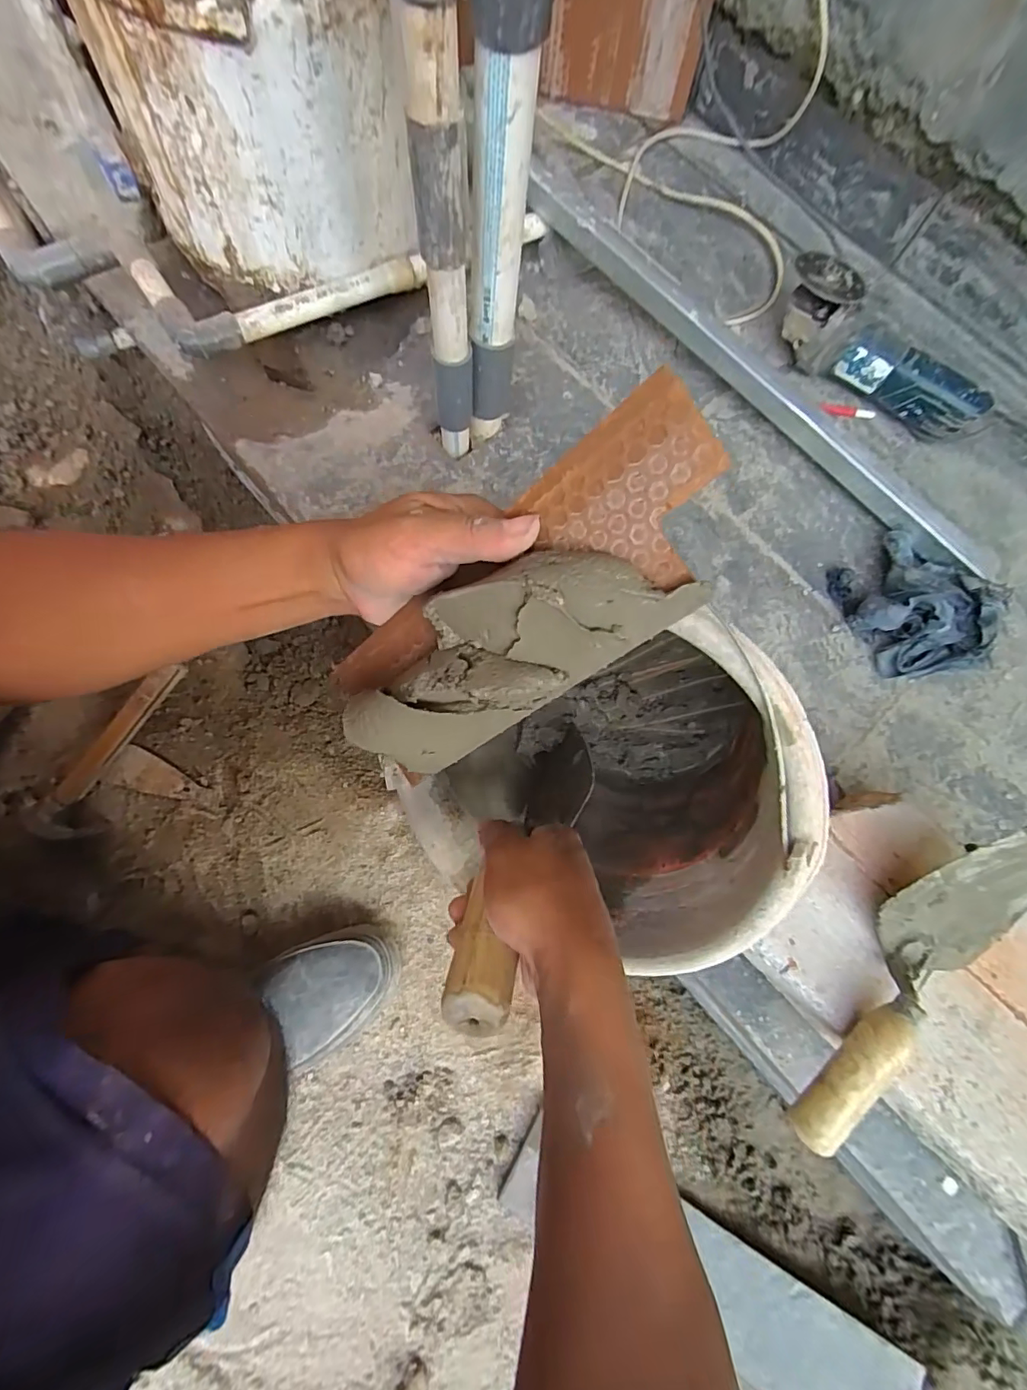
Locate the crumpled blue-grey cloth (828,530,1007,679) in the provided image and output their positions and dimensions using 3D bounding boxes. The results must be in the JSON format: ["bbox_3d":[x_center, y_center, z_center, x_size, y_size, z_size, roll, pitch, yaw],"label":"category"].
[{"bbox_3d":[0.455,-0.105,0.573,0.140,0.067,0.168,-29,79,-11],"label":"crumpled blue-grey cloth"}]

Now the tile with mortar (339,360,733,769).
[{"bbox_3d":[-0.008,-0.036,0.256,0.235,0.047,0.092,-36,78,26],"label":"tile with mortar"}]

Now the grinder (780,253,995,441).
[{"bbox_3d":[0.440,-0.405,0.633,0.081,0.090,0.281,-44,82,-13],"label":"grinder"}]

